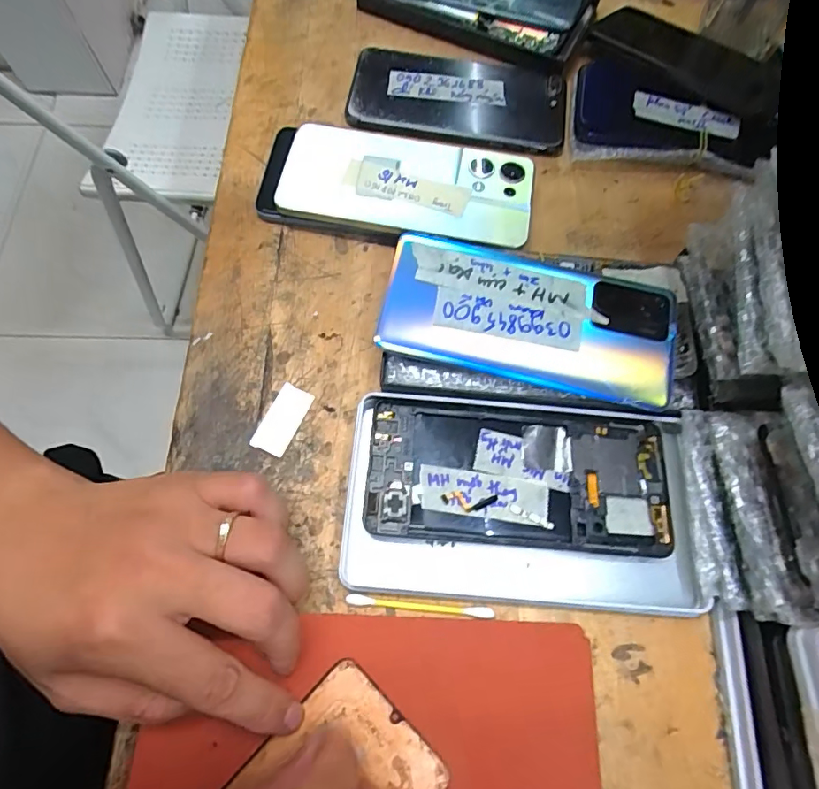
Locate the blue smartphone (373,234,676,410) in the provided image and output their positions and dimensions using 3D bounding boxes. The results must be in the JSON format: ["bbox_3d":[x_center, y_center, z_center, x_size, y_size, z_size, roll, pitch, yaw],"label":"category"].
[{"bbox_3d":[0.066,-0.041,0.276,0.158,0.009,0.073,13,82,1],"label":"blue smartphone"}]

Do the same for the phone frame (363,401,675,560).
[{"bbox_3d":[0.057,0.044,0.265,0.155,0.009,0.070,4,69,1],"label":"phone frame"}]

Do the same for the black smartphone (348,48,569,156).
[{"bbox_3d":[0.036,-0.206,0.352,0.150,0.009,0.074,7,78,-4],"label":"black smartphone"}]

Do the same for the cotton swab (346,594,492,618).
[{"bbox_3d":[0.005,0.104,0.246,0.071,0.004,0.005,5,69,1],"label":"cotton swab"}]

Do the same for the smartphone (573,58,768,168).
[{"bbox_3d":[0.177,-0.193,0.343,0.124,0.009,0.063,10,81,1],"label":"smartphone"}]

